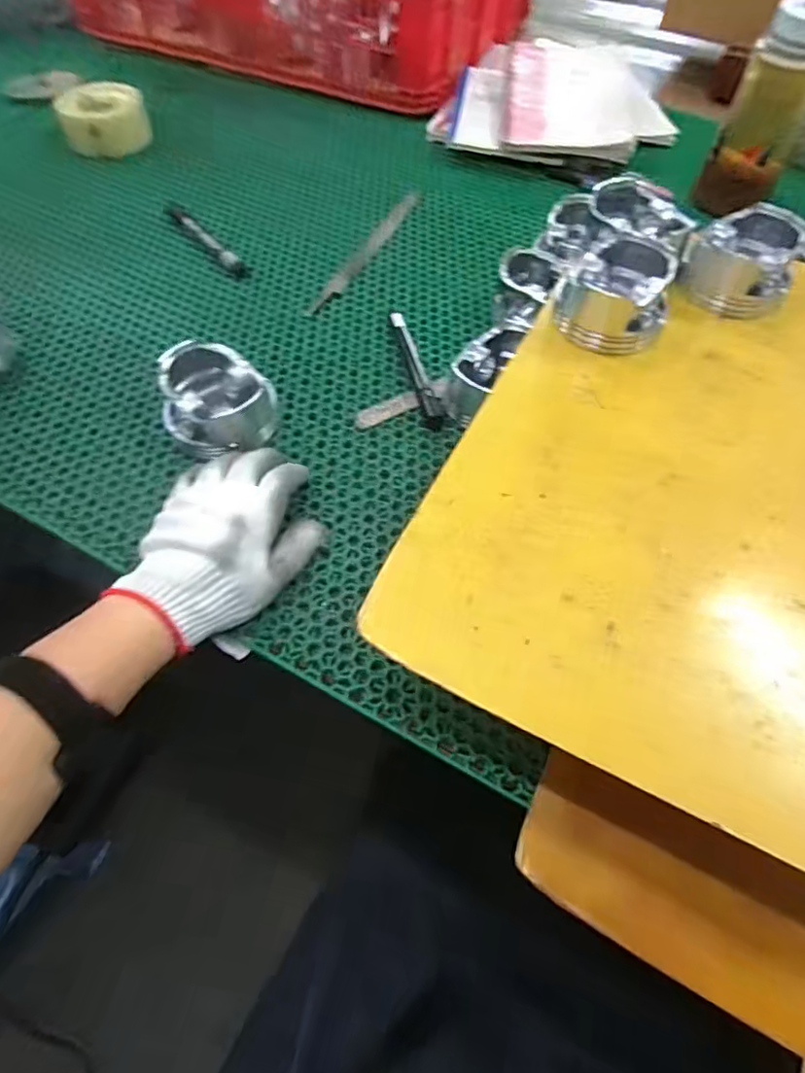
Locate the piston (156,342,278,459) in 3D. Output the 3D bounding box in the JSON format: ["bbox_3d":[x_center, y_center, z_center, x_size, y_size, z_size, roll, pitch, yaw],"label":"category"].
[{"bbox_3d":[-0.145,-0.105,0.473,0.082,0.052,0.071,16,58,7],"label":"piston"}]

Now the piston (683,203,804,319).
[{"bbox_3d":[0.283,-0.231,0.493,0.082,0.052,0.083,30,61,16],"label":"piston"}]

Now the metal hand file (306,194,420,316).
[{"bbox_3d":[-0.036,-0.301,0.632,0.021,0.004,0.231,22,59,13],"label":"metal hand file"}]

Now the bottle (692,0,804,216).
[{"bbox_3d":[0.376,-0.431,0.607,0.082,0.171,0.068,26,59,13],"label":"bottle"}]

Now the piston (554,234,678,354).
[{"bbox_3d":[0.169,-0.195,0.472,0.083,0.049,0.083,21,59,11],"label":"piston"}]

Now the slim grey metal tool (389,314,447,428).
[{"bbox_3d":[0.014,-0.147,0.523,0.018,0.018,0.132,-10,58,-9],"label":"slim grey metal tool"}]

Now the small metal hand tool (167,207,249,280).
[{"bbox_3d":[-0.201,-0.305,0.617,0.017,0.010,0.142,-33,64,-22],"label":"small metal hand tool"}]

